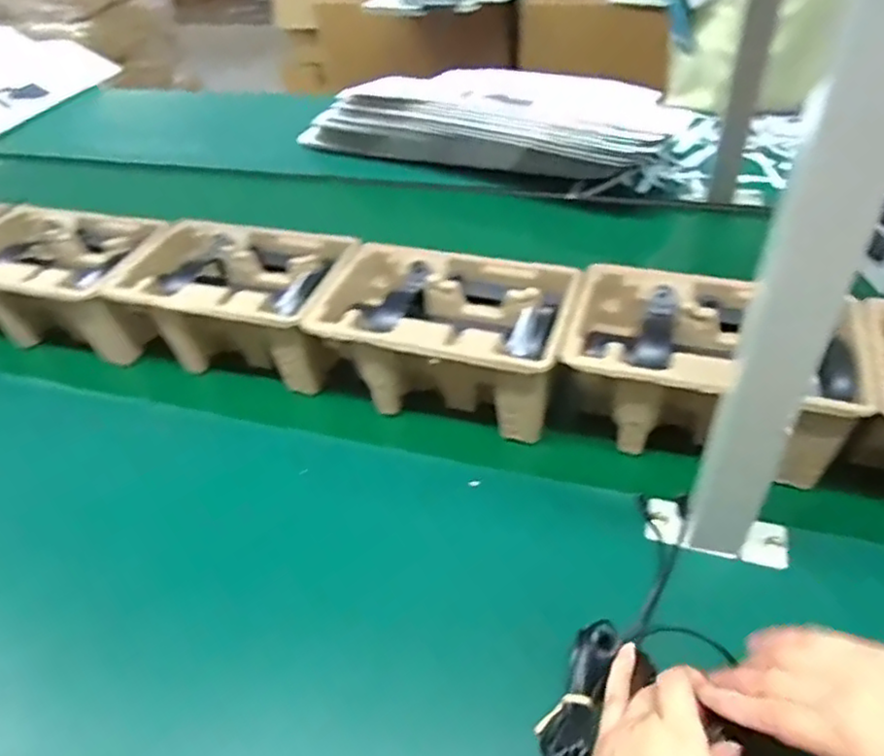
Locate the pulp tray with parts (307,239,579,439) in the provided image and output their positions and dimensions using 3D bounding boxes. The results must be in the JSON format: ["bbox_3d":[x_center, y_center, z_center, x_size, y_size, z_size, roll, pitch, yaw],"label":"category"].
[{"bbox_3d":[0.009,-0.041,0.635,0.229,0.102,0.146,9,47,19],"label":"pulp tray with parts"}]

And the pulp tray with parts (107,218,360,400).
[{"bbox_3d":[-0.207,-0.080,0.704,0.228,0.106,0.152,6,46,16],"label":"pulp tray with parts"}]

